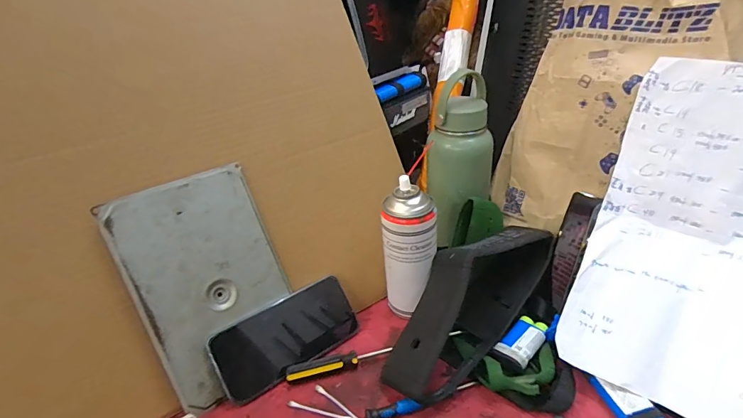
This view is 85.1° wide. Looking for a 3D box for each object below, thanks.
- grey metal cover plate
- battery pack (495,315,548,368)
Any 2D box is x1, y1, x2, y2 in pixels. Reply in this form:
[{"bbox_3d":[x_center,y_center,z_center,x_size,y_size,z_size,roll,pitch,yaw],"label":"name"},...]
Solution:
[{"bbox_3d":[-0.177,0.080,0.454,0.155,0.229,0.015,-25,10,-35],"label":"grey metal cover plate"},{"bbox_3d":[0.170,0.146,0.454,0.059,0.016,0.034,-30,38,-32],"label":"battery pack"}]

